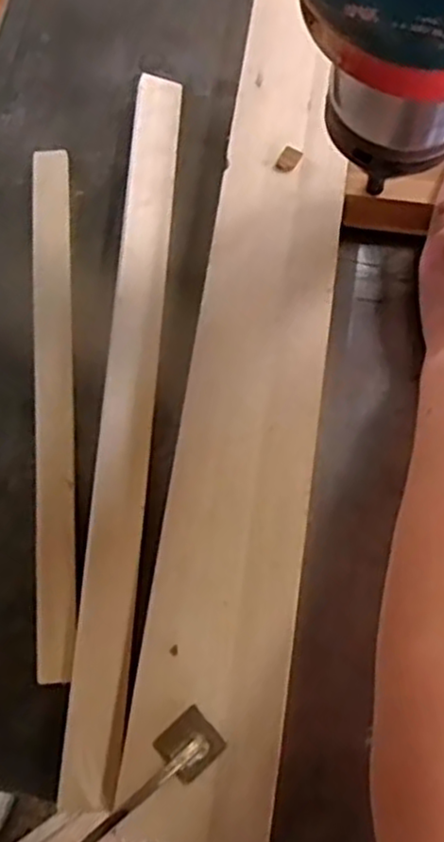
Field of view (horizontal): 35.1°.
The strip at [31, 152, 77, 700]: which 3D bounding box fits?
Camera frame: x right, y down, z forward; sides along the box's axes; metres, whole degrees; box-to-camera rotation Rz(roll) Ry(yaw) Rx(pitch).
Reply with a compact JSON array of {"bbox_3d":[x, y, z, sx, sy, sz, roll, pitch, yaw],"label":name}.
[{"bbox_3d":[-0.107,-0.021,0.444,0.027,0.013,0.345,-4,74,0],"label":"strip"}]

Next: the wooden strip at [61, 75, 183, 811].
[{"bbox_3d":[-0.056,-0.018,0.437,0.029,0.021,0.458,3,74,2],"label":"wooden strip"}]

